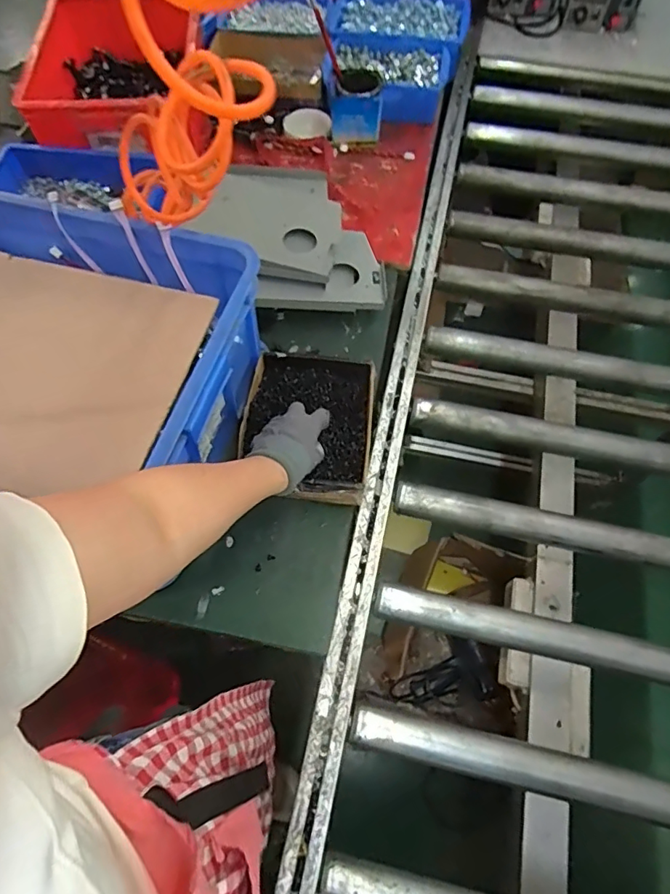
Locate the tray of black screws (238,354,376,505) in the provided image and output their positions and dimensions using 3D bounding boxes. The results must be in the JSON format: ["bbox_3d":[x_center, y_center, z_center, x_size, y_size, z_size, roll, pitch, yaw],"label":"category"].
[{"bbox_3d":[-0.036,-0.033,0.712,0.175,0.039,0.212,5,63,4],"label":"tray of black screws"}]

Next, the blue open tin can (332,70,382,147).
[{"bbox_3d":[0.043,-0.665,1.012,0.093,0.114,0.085,0,63,1],"label":"blue open tin can"}]

